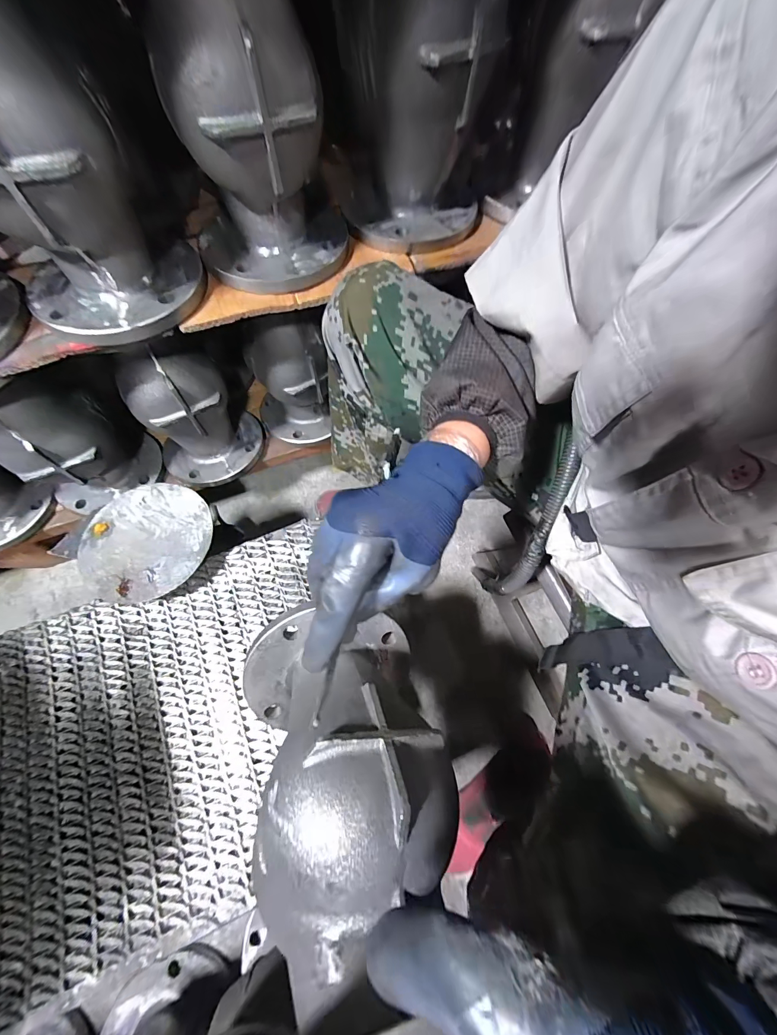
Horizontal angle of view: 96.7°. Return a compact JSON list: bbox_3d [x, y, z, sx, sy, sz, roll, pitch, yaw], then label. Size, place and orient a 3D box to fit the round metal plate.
[{"bbox_3d":[-0.320,0.027,0.460,0.159,0.007,0.160,0,66,0],"label":"round metal plate"}]

